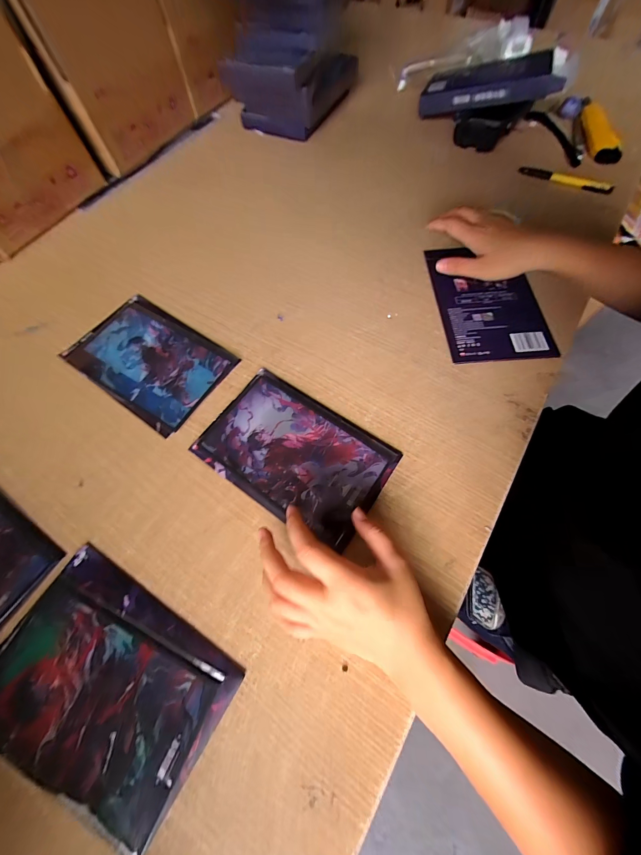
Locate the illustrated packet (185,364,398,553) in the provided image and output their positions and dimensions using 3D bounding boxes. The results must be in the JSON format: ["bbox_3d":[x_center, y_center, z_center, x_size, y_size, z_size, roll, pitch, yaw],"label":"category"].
[{"bbox_3d":[-0.027,0.023,0.314,0.186,0.006,0.122,31,71,14],"label":"illustrated packet"}]

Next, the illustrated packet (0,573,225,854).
[{"bbox_3d":[-0.177,0.211,0.239,0.171,0.008,0.109,23,69,11],"label":"illustrated packet"}]

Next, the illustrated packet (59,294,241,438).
[{"bbox_3d":[-0.203,-0.083,0.363,0.184,0.008,0.121,33,71,15],"label":"illustrated packet"}]

